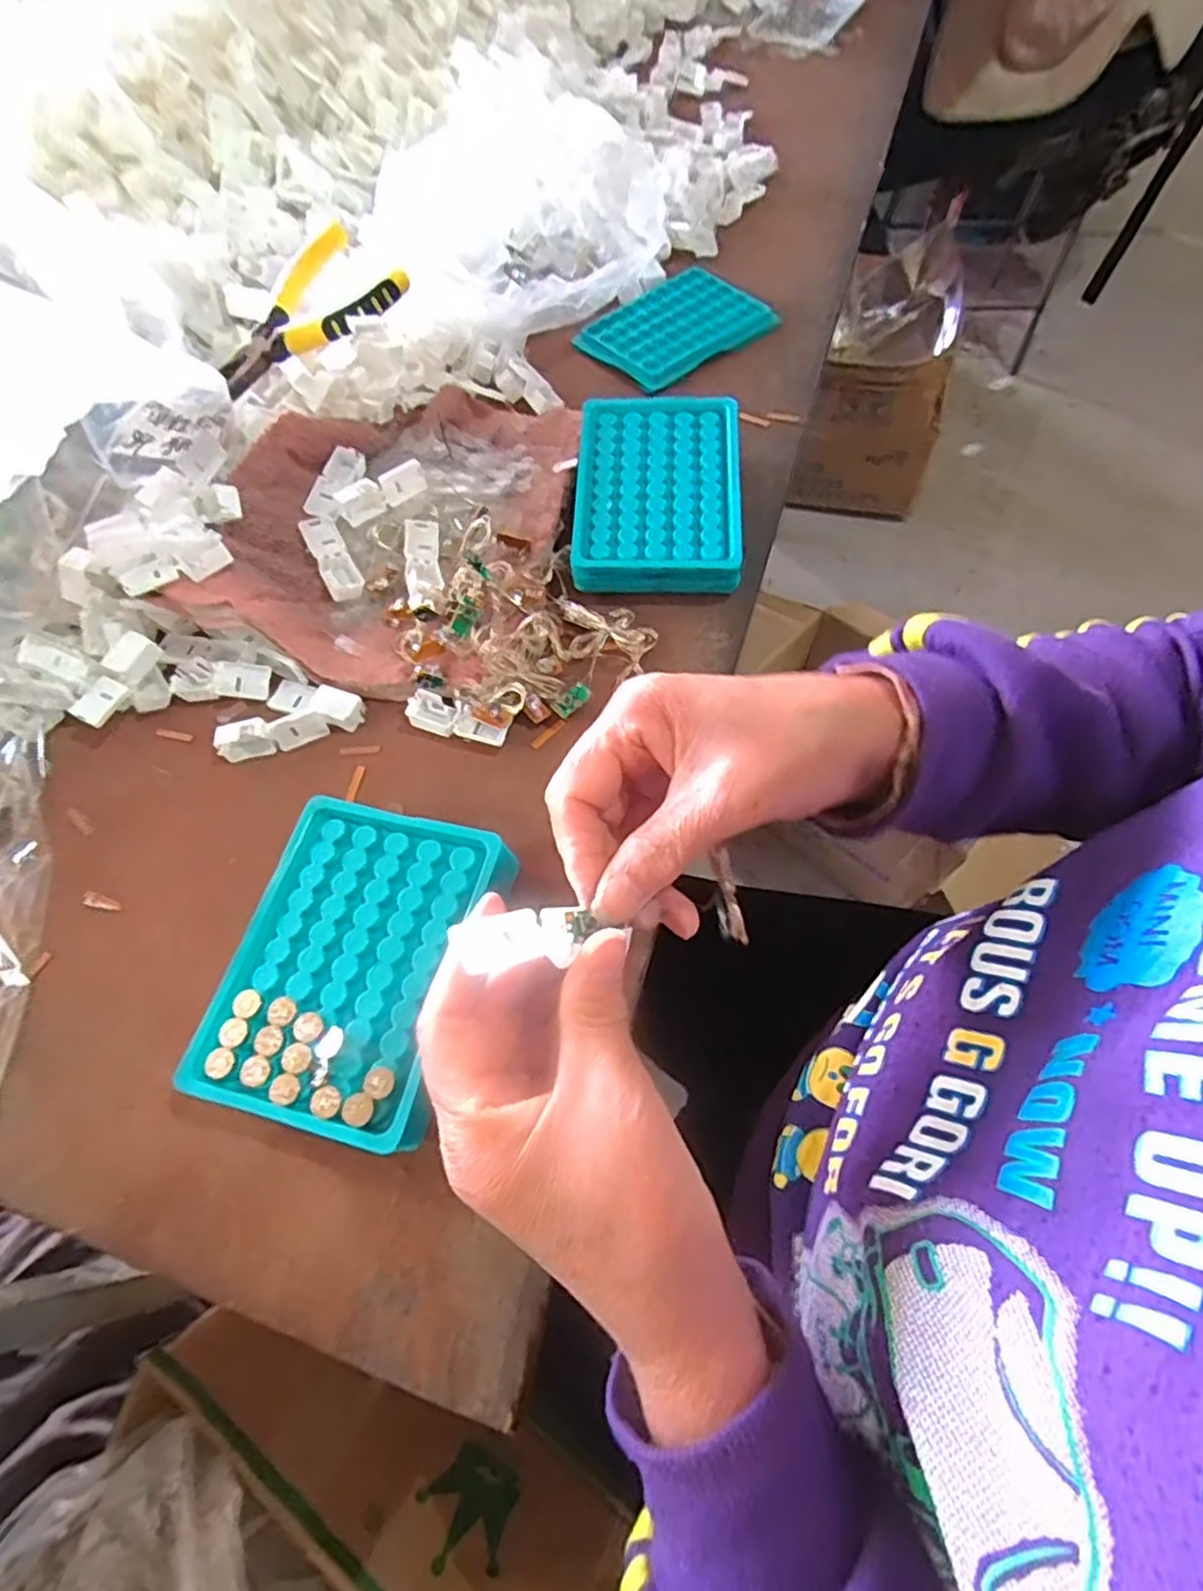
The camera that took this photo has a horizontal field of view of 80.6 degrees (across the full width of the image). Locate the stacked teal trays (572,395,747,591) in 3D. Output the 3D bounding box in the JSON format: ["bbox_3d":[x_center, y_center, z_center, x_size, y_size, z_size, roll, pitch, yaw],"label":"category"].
[{"bbox_3d":[0.033,-0.183,0.428,0.096,0.031,0.133,1,64,4],"label":"stacked teal trays"}]

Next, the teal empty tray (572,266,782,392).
[{"bbox_3d":[0.053,-0.356,0.532,0.122,0.009,0.094,-35,67,-14],"label":"teal empty tray"}]

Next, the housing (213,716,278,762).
[{"bbox_3d":[-0.191,-0.030,0.381,0.028,0.020,0.013,-8,64,-1],"label":"housing"}]

